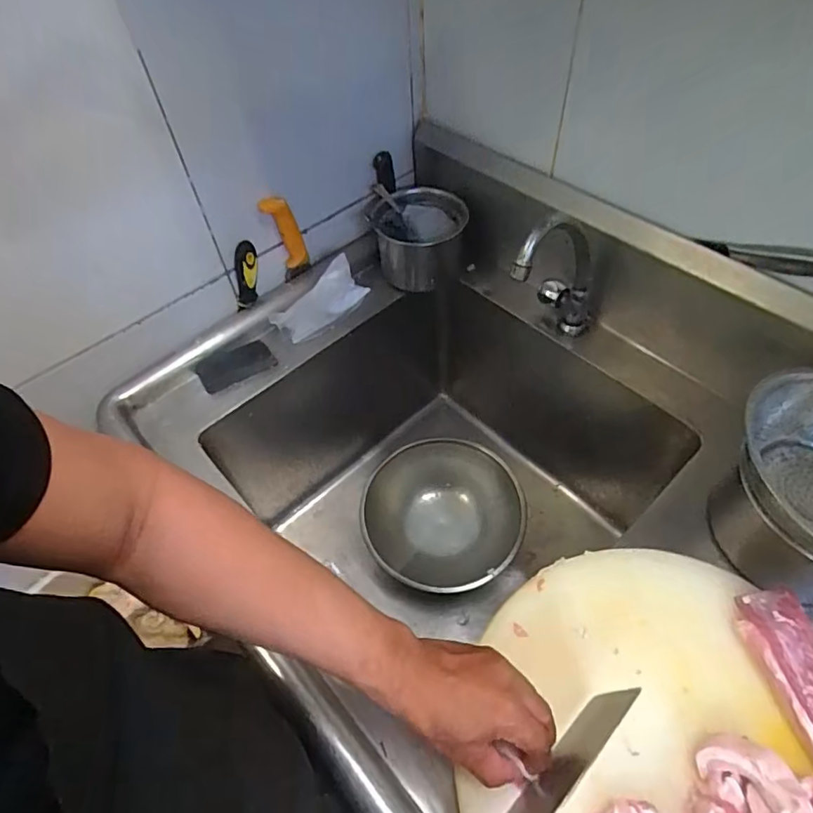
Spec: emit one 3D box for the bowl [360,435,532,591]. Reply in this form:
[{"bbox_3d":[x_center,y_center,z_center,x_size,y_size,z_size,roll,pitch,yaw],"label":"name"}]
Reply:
[{"bbox_3d":[0.063,0.199,0.962,0.281,0.095,0.259,-2,54,3],"label":"bowl"}]

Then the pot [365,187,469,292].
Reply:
[{"bbox_3d":[0.021,-0.278,0.897,0.153,0.092,0.153,-2,54,3],"label":"pot"}]

